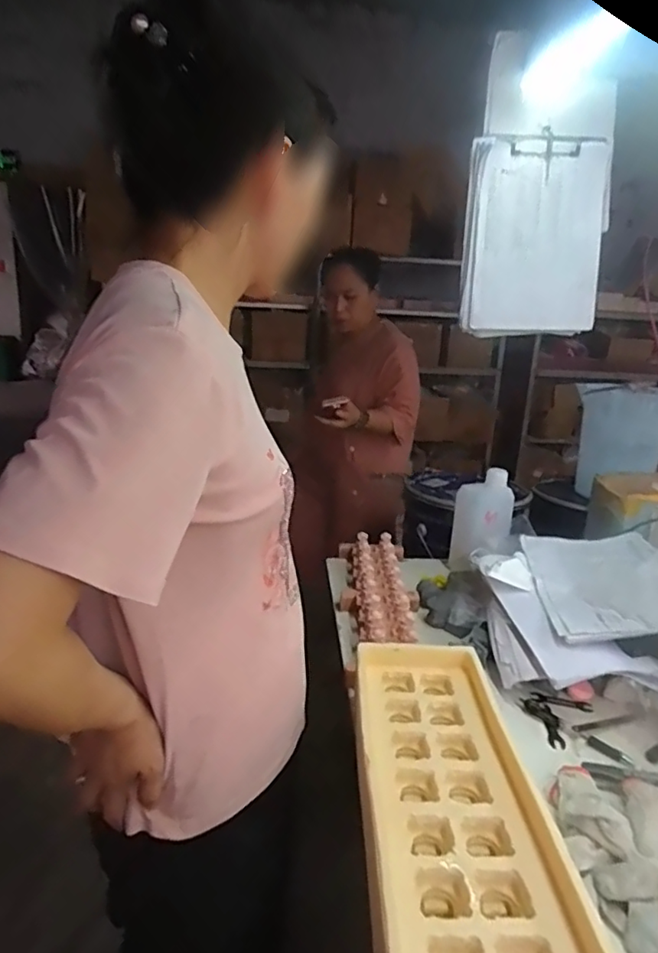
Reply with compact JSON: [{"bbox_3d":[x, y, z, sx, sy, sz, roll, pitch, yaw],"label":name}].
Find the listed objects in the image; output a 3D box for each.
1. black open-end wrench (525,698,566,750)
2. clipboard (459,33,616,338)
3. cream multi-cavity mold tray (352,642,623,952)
[{"bbox_3d":[0.283,0.316,0.718,0.029,0.012,0.081,-1,17,-10],"label":"black open-end wrench"},{"bbox_3d":[0.351,-0.460,0.927,0.230,0.422,0.032,2,17,-1],"label":"clipboard"},{"bbox_3d":[0.111,0.326,0.509,0.168,0.082,0.476,1,17,-3],"label":"cream multi-cavity mold tray"}]

